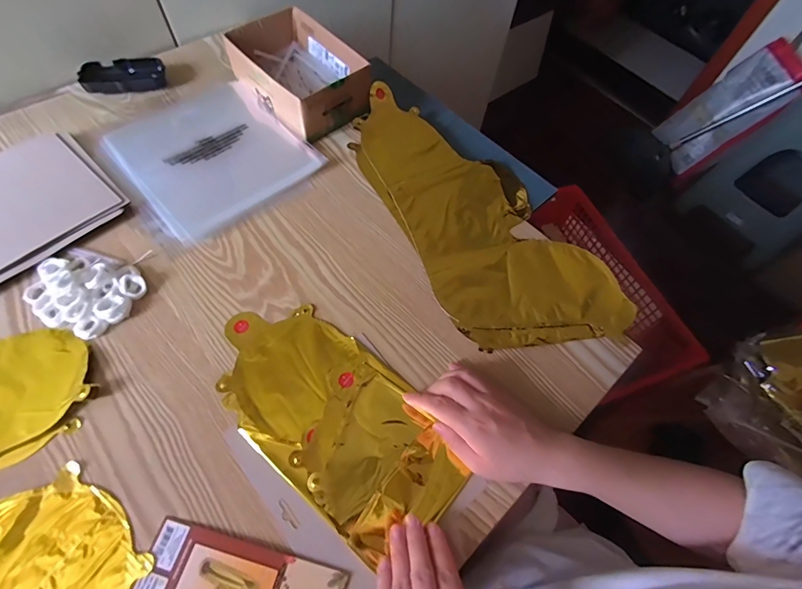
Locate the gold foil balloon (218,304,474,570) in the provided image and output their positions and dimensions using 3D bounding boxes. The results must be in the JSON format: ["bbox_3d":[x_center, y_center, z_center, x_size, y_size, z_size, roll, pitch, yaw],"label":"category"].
[{"bbox_3d":[-0.070,0.112,0.391,0.271,0.011,0.136,38,65,16],"label":"gold foil balloon"}]

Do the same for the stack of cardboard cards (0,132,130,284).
[{"bbox_3d":[-0.448,-0.099,0.456,0.167,0.013,0.202,41,66,17],"label":"stack of cardboard cards"}]

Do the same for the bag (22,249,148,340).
[{"bbox_3d":[-0.334,-0.008,0.419,0.109,0.026,0.088,19,61,6],"label":"bag"}]

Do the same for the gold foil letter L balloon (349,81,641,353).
[{"bbox_3d":[0.089,-0.113,0.517,0.199,0.015,0.428,-25,66,-17],"label":"gold foil letter L balloon"}]

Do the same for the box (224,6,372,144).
[{"bbox_3d":[-0.147,-0.315,0.576,0.128,0.070,0.193,-37,70,-21],"label":"box"}]

